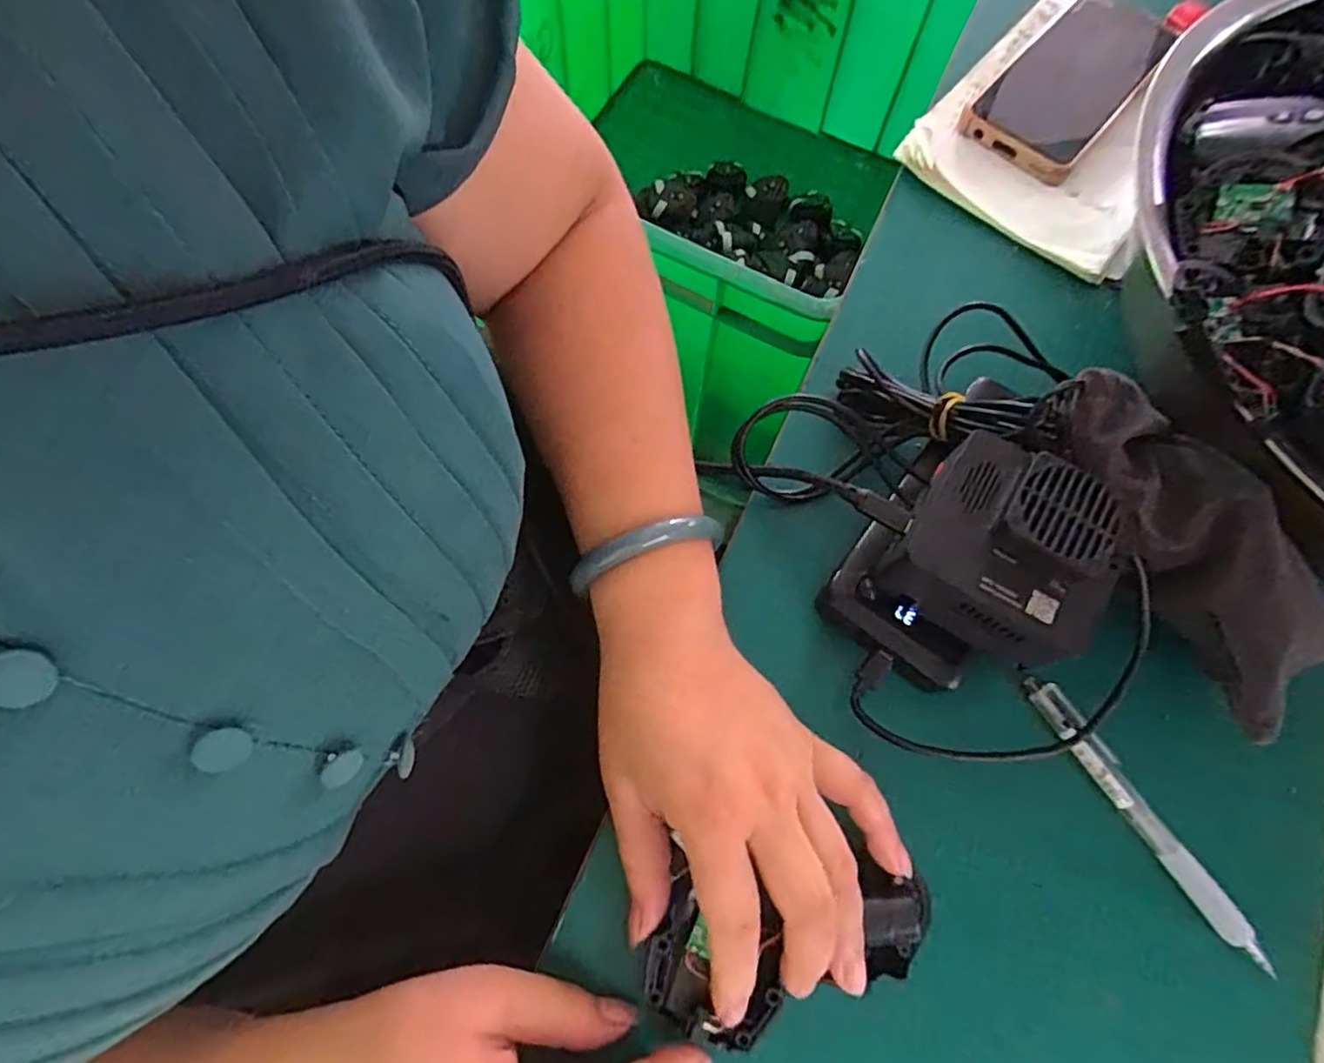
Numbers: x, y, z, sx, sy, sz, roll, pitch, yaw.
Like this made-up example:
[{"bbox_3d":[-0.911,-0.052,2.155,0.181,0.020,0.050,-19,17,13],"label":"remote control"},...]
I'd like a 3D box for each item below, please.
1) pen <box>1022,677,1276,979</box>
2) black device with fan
[{"bbox_3d":[0.210,0.124,0.295,0.015,0.013,0.136,-31,75,-12],"label":"pen"},{"bbox_3d":[0.143,0.010,0.293,0.076,0.074,0.071,37,73,10],"label":"black device with fan"}]

